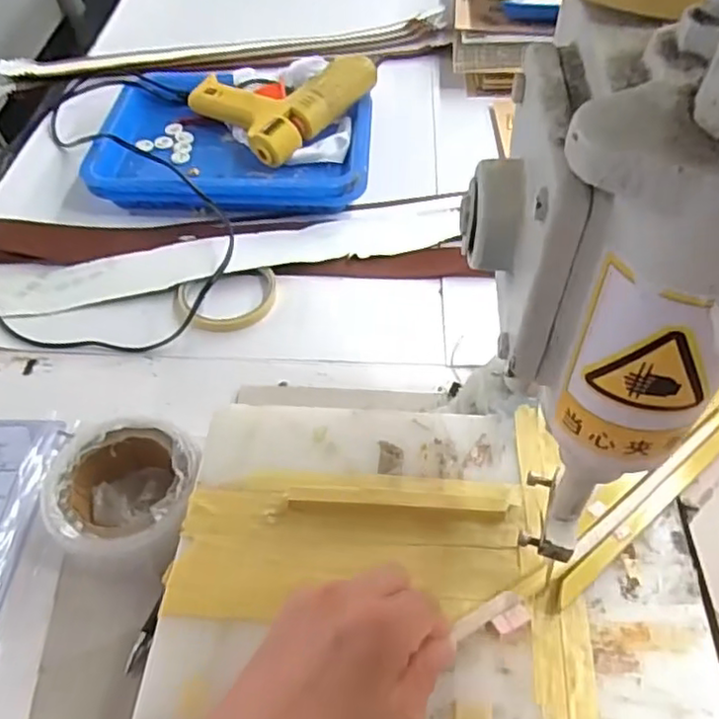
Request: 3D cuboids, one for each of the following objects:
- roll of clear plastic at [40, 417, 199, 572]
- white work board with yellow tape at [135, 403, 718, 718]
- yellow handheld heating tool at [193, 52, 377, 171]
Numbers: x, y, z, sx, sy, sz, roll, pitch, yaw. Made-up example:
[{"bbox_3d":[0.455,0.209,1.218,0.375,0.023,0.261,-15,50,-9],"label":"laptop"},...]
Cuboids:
[{"bbox_3d":[-0.159,0.092,0.453,0.100,0.050,0.104,0,51,0],"label":"roll of clear plastic"},{"bbox_3d":[0.042,0.111,0.377,0.293,0.018,0.195,3,51,2],"label":"white work board with yellow tape"},{"bbox_3d":[-0.083,-0.295,0.741,0.160,0.066,0.152,-36,60,-25],"label":"yellow handheld heating tool"}]

